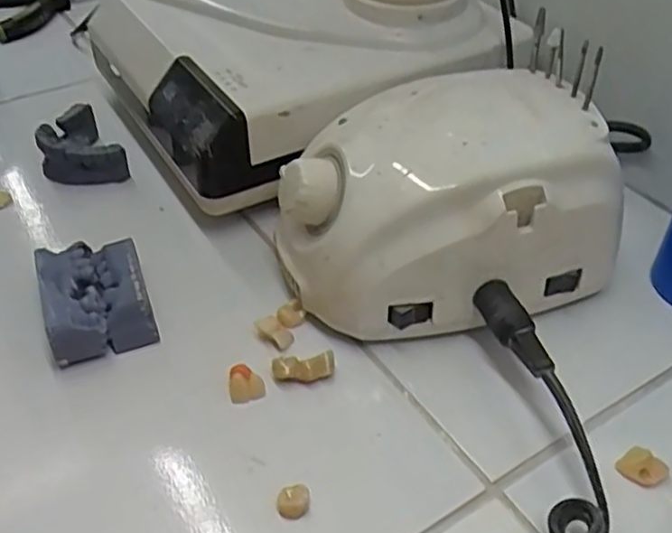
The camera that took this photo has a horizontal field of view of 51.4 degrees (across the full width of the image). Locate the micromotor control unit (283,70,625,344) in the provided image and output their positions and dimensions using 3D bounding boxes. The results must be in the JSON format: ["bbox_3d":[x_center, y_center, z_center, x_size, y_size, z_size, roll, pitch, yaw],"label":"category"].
[{"bbox_3d":[0.045,-0.029,0.311,0.137,0.073,0.103,-16,44,-17],"label":"micromotor control unit"}]

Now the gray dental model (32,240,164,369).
[{"bbox_3d":[-0.106,0.013,0.311,0.042,0.031,0.054,-16,44,-16],"label":"gray dental model"}]

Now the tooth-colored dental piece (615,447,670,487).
[{"bbox_3d":[0.115,0.076,0.261,0.017,0.010,0.010,26,48,27],"label":"tooth-colored dental piece"}]

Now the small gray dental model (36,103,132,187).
[{"bbox_3d":[-0.152,-0.069,0.410,0.041,0.030,0.057,-25,47,-25],"label":"small gray dental model"}]

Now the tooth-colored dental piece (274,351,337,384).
[{"bbox_3d":[-0.013,0.042,0.291,0.026,0.011,0.007,-6,42,-6],"label":"tooth-colored dental piece"}]

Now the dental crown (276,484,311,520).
[{"bbox_3d":[-0.015,0.084,0.250,0.012,0.006,0.010,-12,43,-12],"label":"dental crown"}]

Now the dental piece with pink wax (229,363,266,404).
[{"bbox_3d":[-0.037,0.049,0.288,0.014,0.012,0.011,-13,43,-13],"label":"dental piece with pink wax"}]

